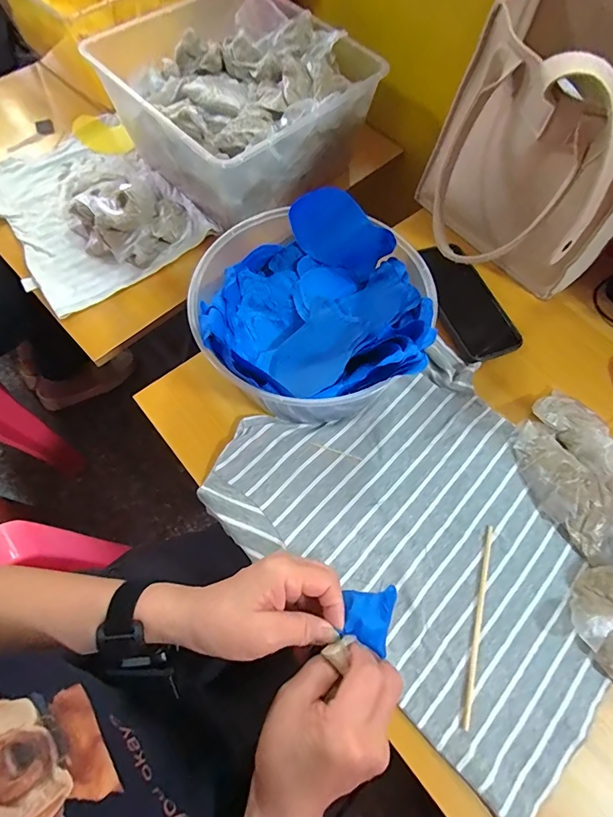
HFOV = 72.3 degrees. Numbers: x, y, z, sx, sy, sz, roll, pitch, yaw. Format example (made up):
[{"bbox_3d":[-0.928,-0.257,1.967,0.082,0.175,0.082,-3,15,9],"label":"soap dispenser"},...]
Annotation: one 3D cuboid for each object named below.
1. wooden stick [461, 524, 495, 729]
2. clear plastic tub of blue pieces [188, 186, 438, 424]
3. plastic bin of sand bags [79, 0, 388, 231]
[{"bbox_3d":[0.152,0.186,0.372,0.008,0.004,0.164,17,67,5],"label":"wooden stick"},{"bbox_3d":[0.007,-0.090,0.427,0.215,0.116,0.213,1,67,-2],"label":"clear plastic tub of blue pieces"},{"bbox_3d":[-0.097,-0.433,0.601,0.291,0.126,0.307,-41,74,-17],"label":"plastic bin of sand bags"}]

